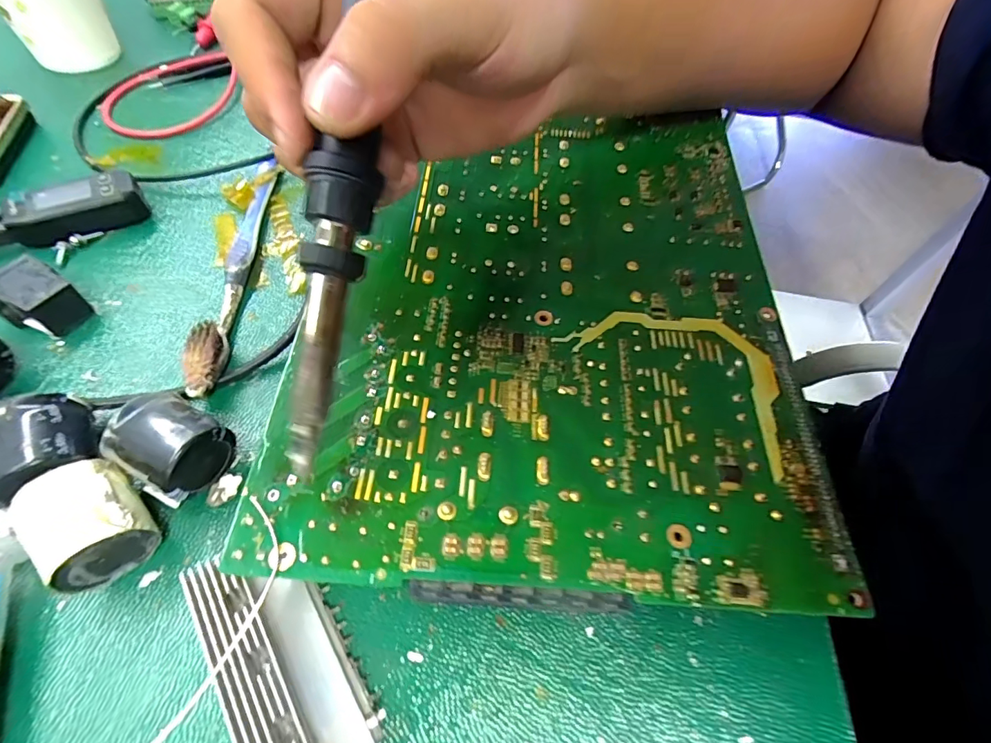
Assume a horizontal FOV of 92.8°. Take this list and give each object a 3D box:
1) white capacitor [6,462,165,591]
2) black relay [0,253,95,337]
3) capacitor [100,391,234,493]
[{"bbox_3d":[-0.137,0.051,0.161,0.039,0.029,0.030,41,62,20],"label":"white capacitor"},{"bbox_3d":[-0.208,-0.033,0.214,0.031,0.021,0.026,27,58,12],"label":"black relay"},{"bbox_3d":[-0.118,0.029,0.177,0.035,0.031,0.028,24,57,10],"label":"capacitor"}]

